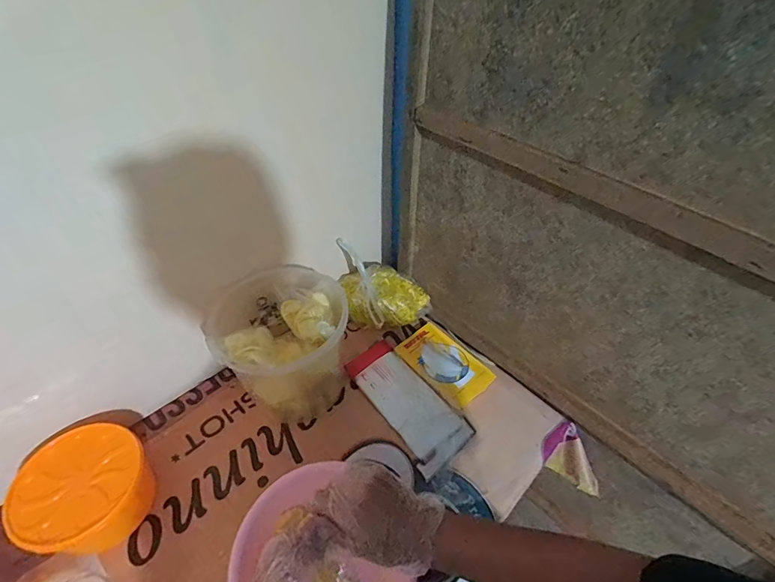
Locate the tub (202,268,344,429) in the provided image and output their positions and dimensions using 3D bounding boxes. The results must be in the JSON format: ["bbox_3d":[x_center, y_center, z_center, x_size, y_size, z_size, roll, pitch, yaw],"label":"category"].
[{"bbox_3d":[-0.202,0.111,0.856,0.219,0.249,0.241,35,54,30],"label":"tub"}]

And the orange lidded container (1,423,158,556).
[{"bbox_3d":[-0.506,0.344,0.711,0.181,0.121,0.182,3,45,2],"label":"orange lidded container"}]

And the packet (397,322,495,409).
[{"bbox_3d":[0.127,0.161,0.949,0.118,0.029,0.203,-33,54,-29],"label":"packet"}]

